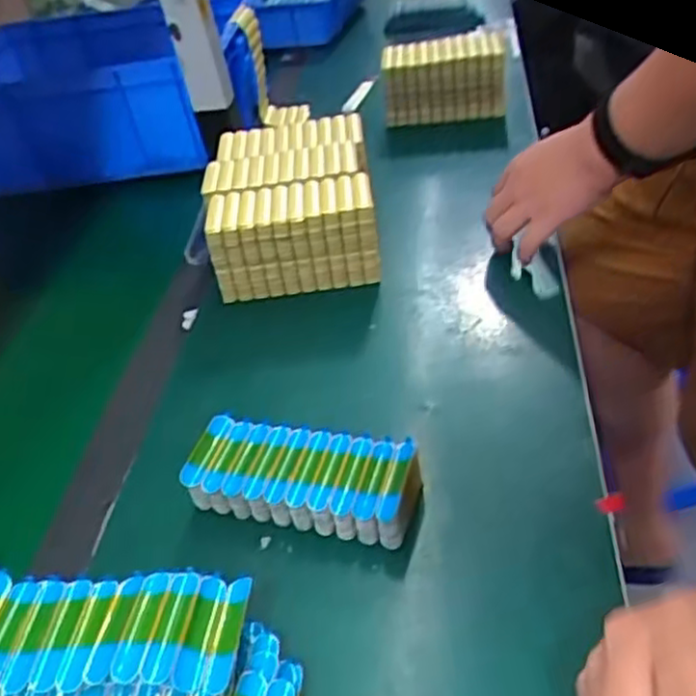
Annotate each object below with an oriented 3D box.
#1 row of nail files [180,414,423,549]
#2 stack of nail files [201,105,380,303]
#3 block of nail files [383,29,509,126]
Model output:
[{"bbox_3d":[-0.030,0.092,0.516,0.160,0.039,0.068,6,42,18],"label":"row of nail files"},{"bbox_3d":[-0.058,-0.152,0.768,0.165,0.089,0.206,-9,40,2],"label":"stack of nail files"},{"bbox_3d":[0.125,-0.364,0.987,0.172,0.102,0.058,4,42,17],"label":"block of nail files"}]

